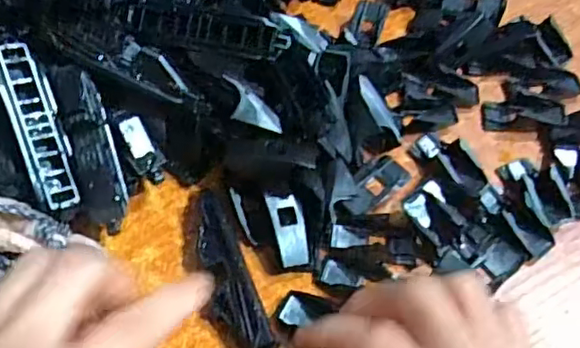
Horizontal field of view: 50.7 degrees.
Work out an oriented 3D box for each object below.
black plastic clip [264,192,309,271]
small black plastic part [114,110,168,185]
[{"bbox_3d":[0.000,0.026,0.280,0.015,0.004,0.034,-13,81,-11],"label":"black plastic clip"},{"bbox_3d":[-0.070,-0.013,0.287,0.015,0.009,0.037,-27,87,-18],"label":"small black plastic part"}]

